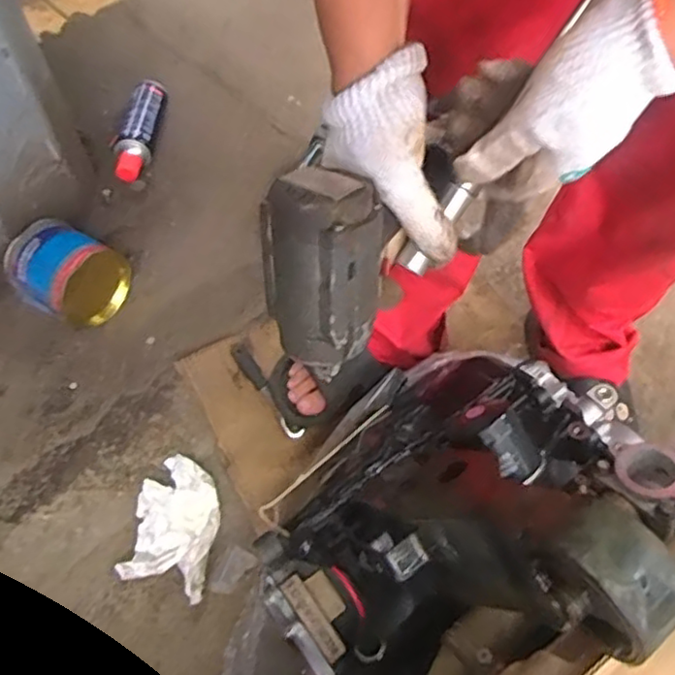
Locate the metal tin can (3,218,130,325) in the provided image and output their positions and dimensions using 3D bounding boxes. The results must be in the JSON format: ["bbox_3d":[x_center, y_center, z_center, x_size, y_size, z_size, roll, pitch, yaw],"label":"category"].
[{"bbox_3d":[-0.377,-0.090,0.895,0.136,0.104,0.125,27,64,13],"label":"metal tin can"}]

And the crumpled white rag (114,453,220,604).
[{"bbox_3d":[-0.204,0.233,0.814,0.113,0.033,0.165,10,61,4],"label":"crumpled white rag"}]

